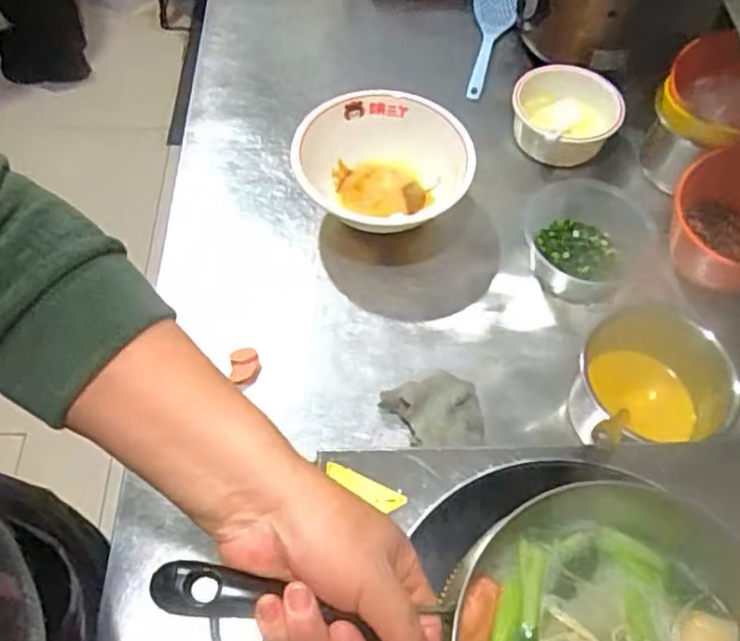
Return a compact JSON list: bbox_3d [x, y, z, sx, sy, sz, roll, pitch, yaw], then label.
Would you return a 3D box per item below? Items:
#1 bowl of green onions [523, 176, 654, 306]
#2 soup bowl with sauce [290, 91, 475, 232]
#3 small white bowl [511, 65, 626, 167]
[{"bbox_3d":[0.243,-0.091,0.752,0.143,0.056,0.132,29,62,15],"label":"bowl of green onions"},{"bbox_3d":[0.010,-0.164,0.757,0.178,0.098,0.193,1,59,-1],"label":"soup bowl with sauce"},{"bbox_3d":[0.248,-0.257,0.839,0.128,0.070,0.126,1,59,-1],"label":"small white bowl"}]

